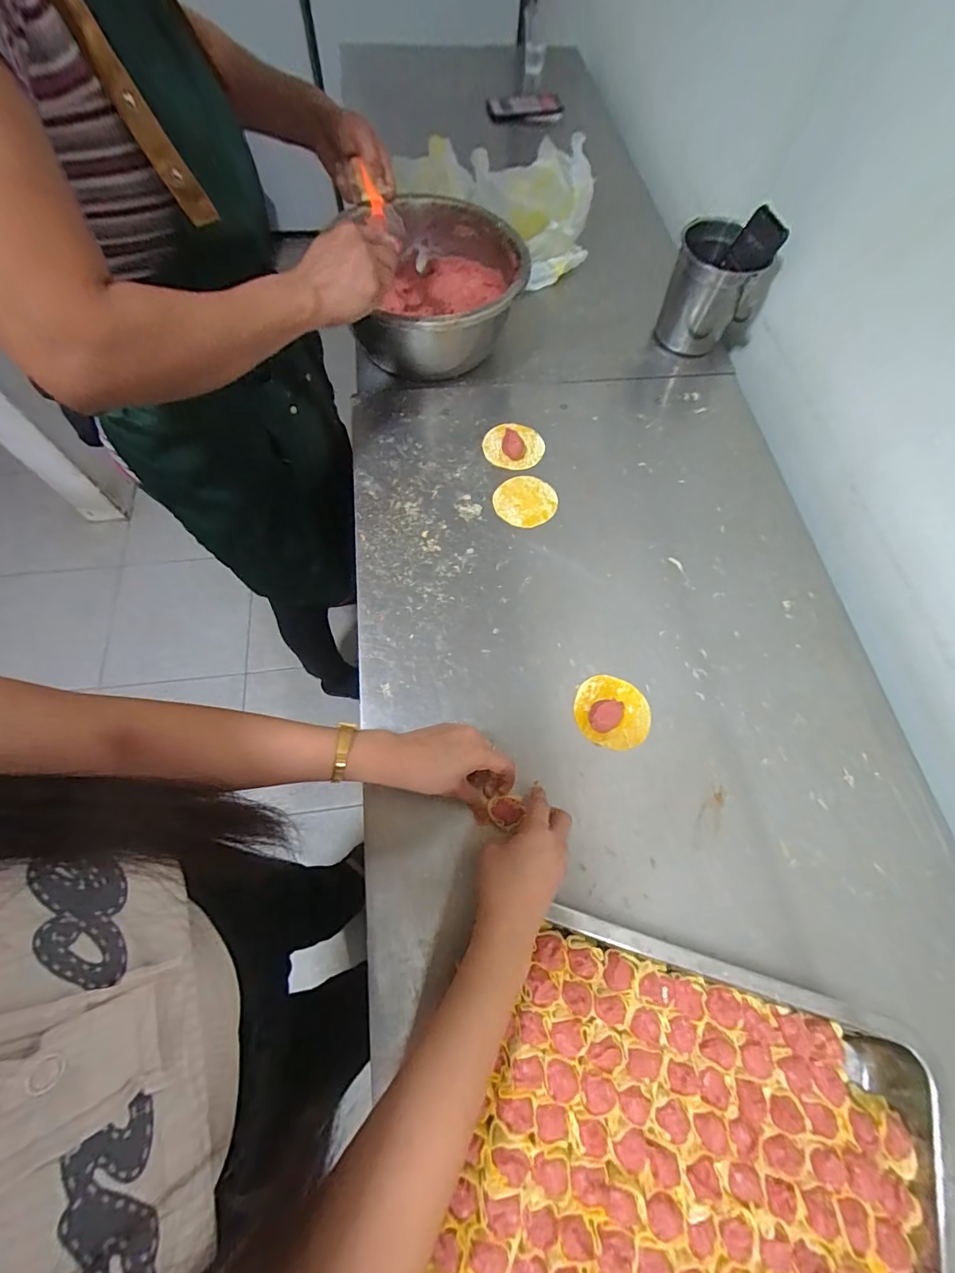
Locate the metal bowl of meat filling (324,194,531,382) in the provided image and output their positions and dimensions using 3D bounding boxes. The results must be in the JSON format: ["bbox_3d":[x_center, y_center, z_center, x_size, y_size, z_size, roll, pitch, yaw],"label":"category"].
[{"bbox_3d":[-0.048,-0.473,0.696,0.213,0.137,0.244,22,69,6],"label":"metal bowl of meat filling"}]

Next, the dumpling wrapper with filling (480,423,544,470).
[{"bbox_3d":[0.052,-0.273,0.671,0.086,0.025,0.074,5,68,-1],"label":"dumpling wrapper with filling"}]

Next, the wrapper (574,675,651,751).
[{"bbox_3d":[0.153,0.081,0.529,0.084,0.025,0.081,1,68,-2],"label":"wrapper"}]

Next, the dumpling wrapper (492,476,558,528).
[{"bbox_3d":[0.065,-0.184,0.647,0.083,0.006,0.078,13,68,3],"label":"dumpling wrapper"}]

